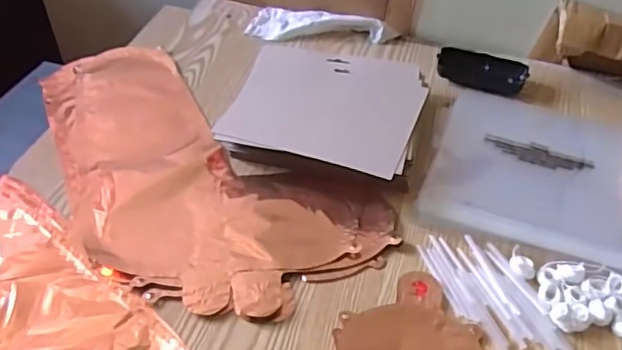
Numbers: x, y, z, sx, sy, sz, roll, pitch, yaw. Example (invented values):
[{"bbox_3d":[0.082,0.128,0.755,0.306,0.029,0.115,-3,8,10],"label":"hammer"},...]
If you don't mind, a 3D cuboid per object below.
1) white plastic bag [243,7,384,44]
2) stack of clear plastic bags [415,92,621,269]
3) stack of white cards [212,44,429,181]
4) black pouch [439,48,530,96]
[{"bbox_3d":[0.006,-0.211,0.799,0.180,0.026,0.070,4,44,2],"label":"white plastic bag"},{"bbox_3d":[0.237,-0.011,0.616,0.201,0.010,0.217,16,46,14],"label":"stack of clear plastic bags"},{"bbox_3d":[0.020,-0.070,0.646,0.195,0.038,0.187,13,45,11],"label":"stack of white cards"},{"bbox_3d":[0.217,-0.133,0.739,0.109,0.021,0.052,9,45,8],"label":"black pouch"}]

